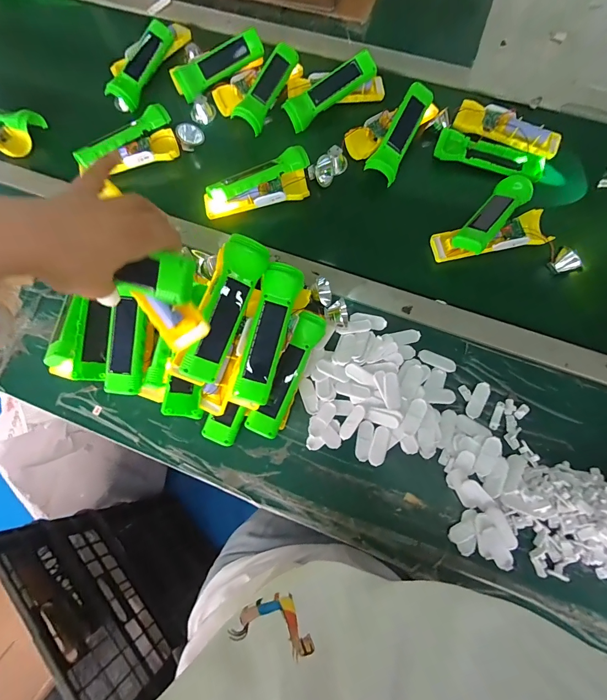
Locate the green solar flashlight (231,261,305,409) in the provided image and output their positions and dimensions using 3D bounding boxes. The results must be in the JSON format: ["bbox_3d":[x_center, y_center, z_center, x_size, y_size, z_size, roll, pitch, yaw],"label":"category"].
[{"bbox_3d":[-0.042,-0.017,0.404,0.041,0.028,0.166,16,87,6],"label":"green solar flashlight"}]

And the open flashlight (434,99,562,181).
[{"bbox_3d":[0.317,-0.336,0.562,0.177,0.042,0.107,23,75,9],"label":"open flashlight"}]

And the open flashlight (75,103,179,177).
[{"bbox_3d":[-0.293,-0.339,0.564,0.164,0.033,0.086,-22,73,-4],"label":"open flashlight"}]

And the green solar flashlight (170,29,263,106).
[{"bbox_3d":[-0.145,-0.503,0.606,0.164,0.039,0.042,-36,75,-8],"label":"green solar flashlight"}]

